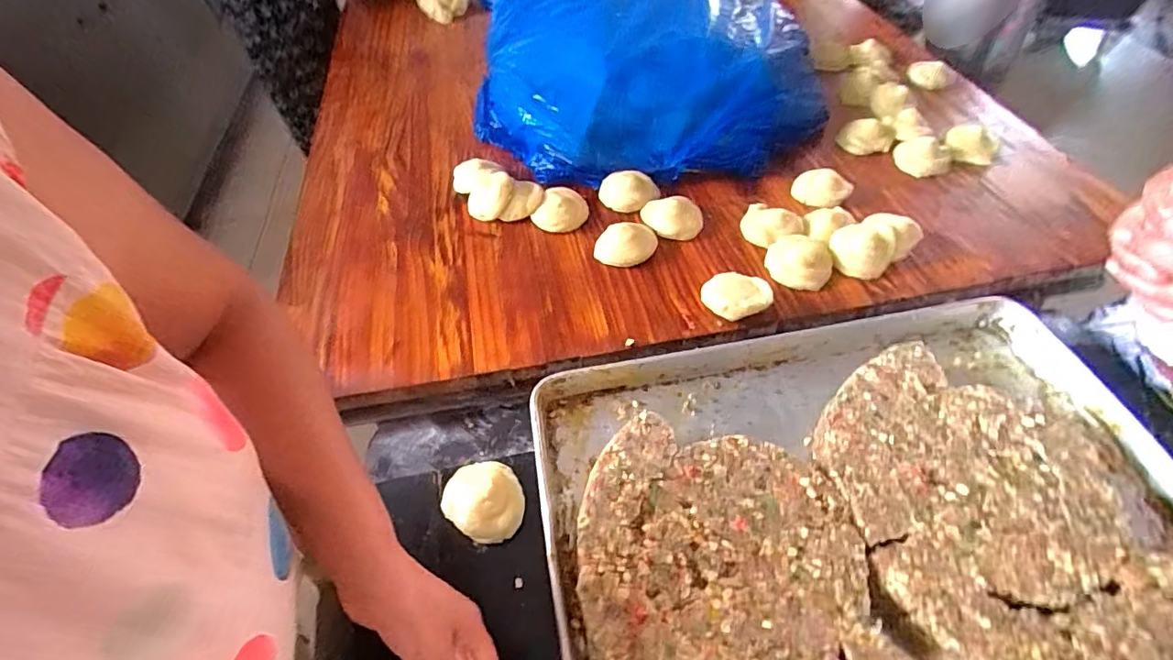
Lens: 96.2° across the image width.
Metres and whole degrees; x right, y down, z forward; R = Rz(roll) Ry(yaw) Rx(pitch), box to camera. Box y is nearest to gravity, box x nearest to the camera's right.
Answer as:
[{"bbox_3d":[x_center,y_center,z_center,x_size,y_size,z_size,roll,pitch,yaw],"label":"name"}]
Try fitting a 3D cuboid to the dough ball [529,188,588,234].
[{"bbox_3d":[-0.033,-0.180,0.780,0.070,0.026,0.080,22,56,18],"label":"dough ball"}]

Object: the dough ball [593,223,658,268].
[{"bbox_3d":[0.053,-0.120,0.717,0.083,0.031,0.056,2,52,4],"label":"dough ball"}]

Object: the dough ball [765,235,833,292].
[{"bbox_3d":[0.278,-0.090,0.687,0.082,0.036,0.073,14,54,13],"label":"dough ball"}]

